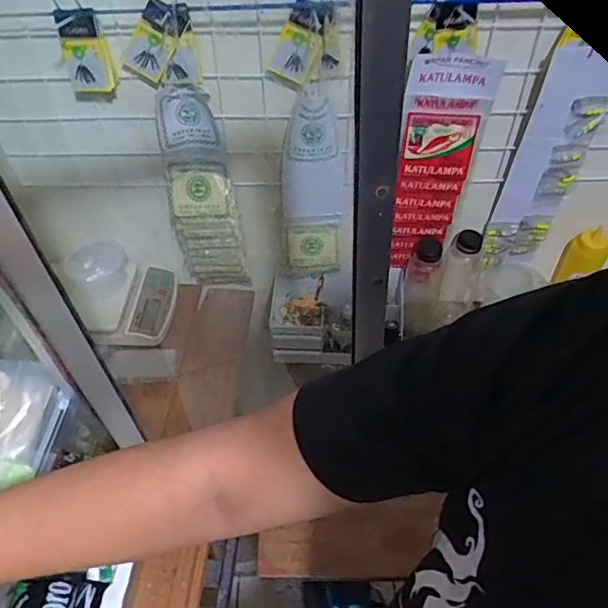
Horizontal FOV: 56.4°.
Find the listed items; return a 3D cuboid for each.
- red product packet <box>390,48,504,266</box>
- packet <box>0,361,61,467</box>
[{"bbox_3d":[0.188,-0.189,0.816,0.106,0.349,0.033,4,49,4],"label":"red product packet"},{"bbox_3d":[-0.288,0.102,0.541,0.081,0.032,0.095,3,49,3],"label":"packet"}]

